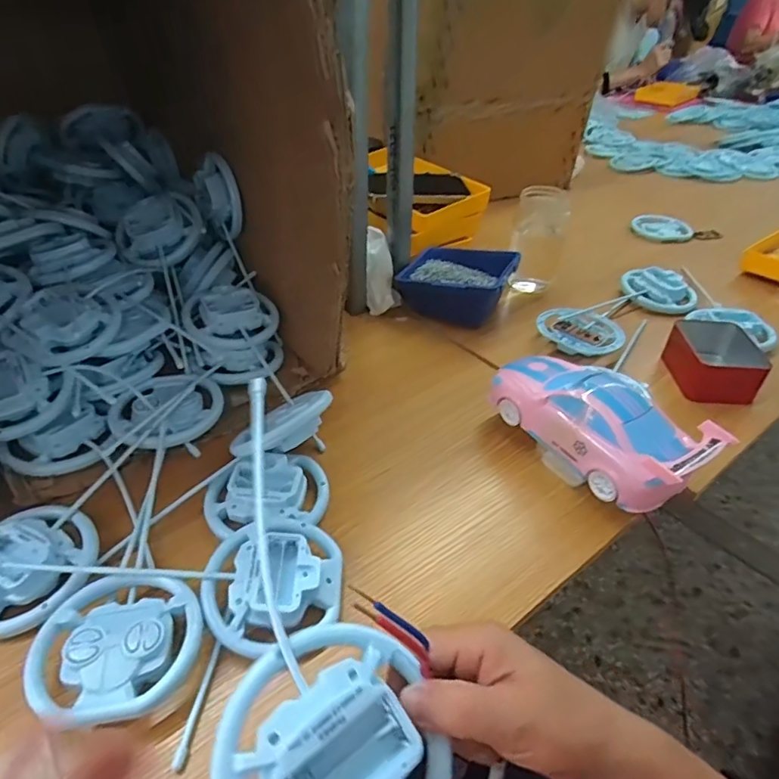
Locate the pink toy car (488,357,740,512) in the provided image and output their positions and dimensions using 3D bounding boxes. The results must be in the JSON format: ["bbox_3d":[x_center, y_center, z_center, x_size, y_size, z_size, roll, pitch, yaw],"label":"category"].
[{"bbox_3d":[0.178,0.034,0.477,0.077,0.087,0.191,-23,45,-28],"label":"pink toy car"}]

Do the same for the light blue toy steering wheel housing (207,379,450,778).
[{"bbox_3d":[-0.045,0.103,0.255,0.096,0.028,0.225,-13,66,-19],"label":"light blue toy steering wheel housing"}]

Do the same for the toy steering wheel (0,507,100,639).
[{"bbox_3d":[-0.275,0.133,0.402,0.098,0.024,0.089,-26,47,-31],"label":"toy steering wheel"}]

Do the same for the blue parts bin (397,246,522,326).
[{"bbox_3d":[0.089,-0.143,0.716,0.142,0.067,0.124,18,42,19],"label":"blue parts bin"}]

